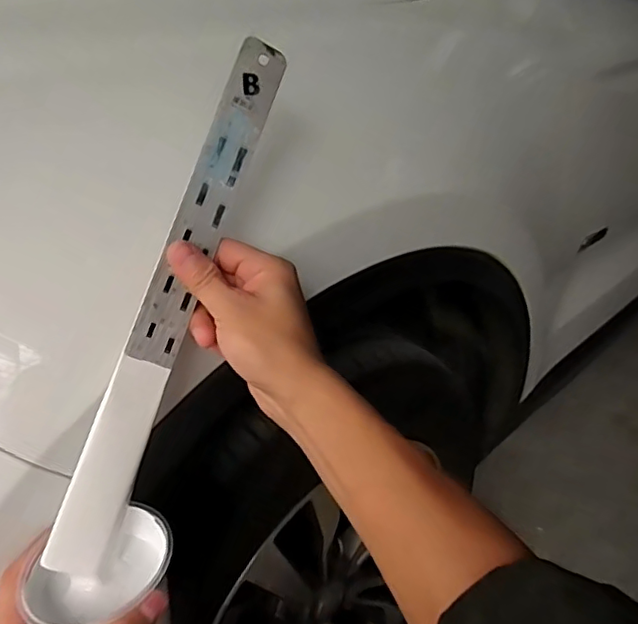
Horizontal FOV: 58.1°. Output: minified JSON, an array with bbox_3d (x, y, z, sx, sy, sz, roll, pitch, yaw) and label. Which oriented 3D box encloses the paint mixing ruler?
[{"bbox_3d":[-0.091,-0.006,0.356,0.034,0.340,0.006,21,-4,-21],"label":"paint mixing ruler"}]

